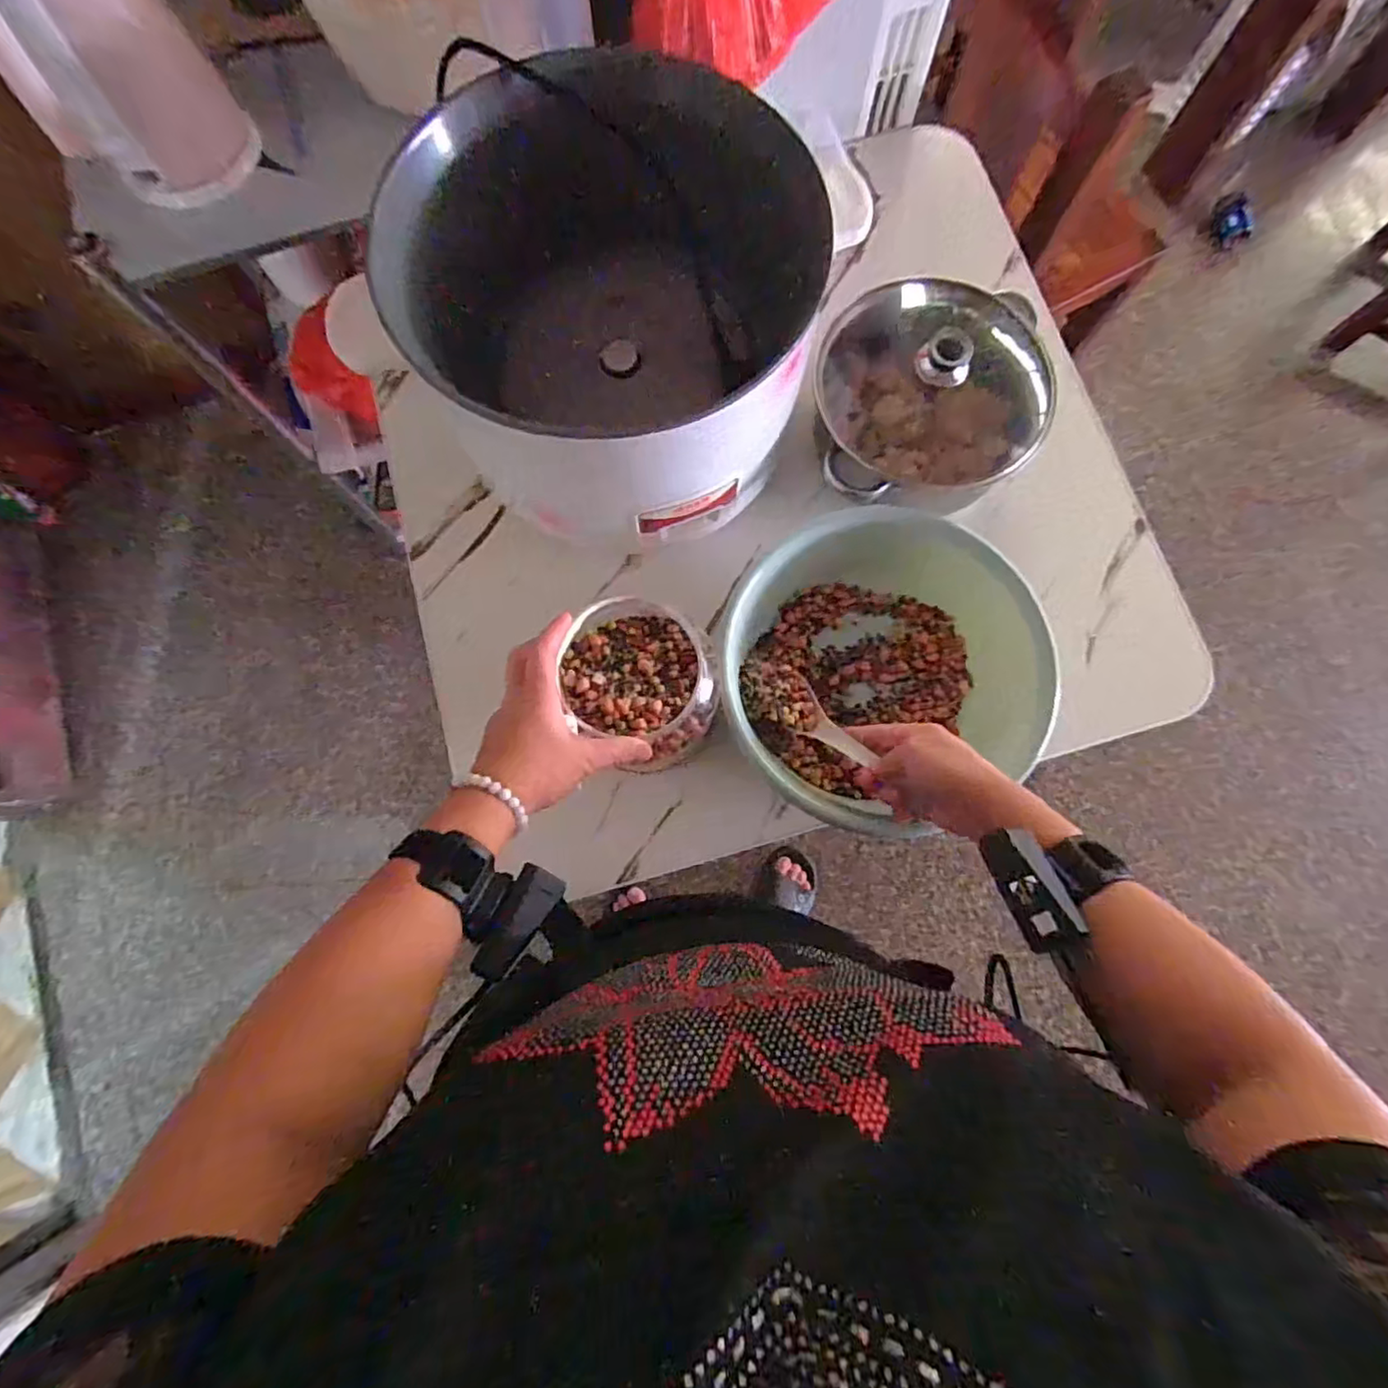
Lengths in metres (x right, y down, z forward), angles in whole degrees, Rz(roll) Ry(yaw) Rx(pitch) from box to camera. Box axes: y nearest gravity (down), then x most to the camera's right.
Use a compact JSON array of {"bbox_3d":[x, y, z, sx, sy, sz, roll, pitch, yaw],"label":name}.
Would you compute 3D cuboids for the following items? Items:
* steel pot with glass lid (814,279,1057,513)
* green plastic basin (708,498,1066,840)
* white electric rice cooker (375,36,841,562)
[{"bbox_3d":[0.236,-0.306,0.644,0.229,0.132,0.207,-7,81,-2],"label":"steel pot with glass lid"},{"bbox_3d":[0.172,-0.016,0.614,0.283,0.107,0.278,0,81,-1],"label":"green plastic basin"},{"bbox_3d":[-0.076,-0.343,0.599,0.338,0.235,0.333,0,81,-1],"label":"white electric rice cooker"}]

